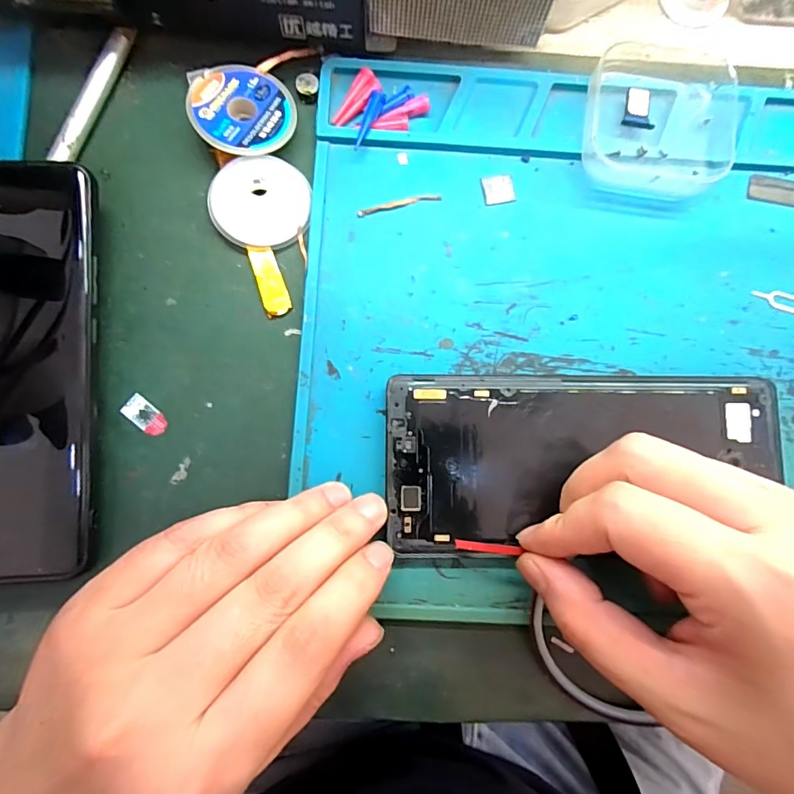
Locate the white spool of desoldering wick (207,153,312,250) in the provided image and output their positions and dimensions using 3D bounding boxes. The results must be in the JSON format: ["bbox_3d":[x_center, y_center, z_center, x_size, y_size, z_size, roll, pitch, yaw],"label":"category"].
[{"bbox_3d":[-0.061,-0.087,0.201,0.043,0.008,0.039,-7,83,-3],"label":"white spool of desoldering wick"}]

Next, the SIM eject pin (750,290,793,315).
[{"bbox_3d":[0.179,-0.044,0.207,0.034,0.004,0.010,19,82,1],"label":"SIM eject pin"}]

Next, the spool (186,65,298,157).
[{"bbox_3d":[-0.068,-0.127,0.202,0.043,0.013,0.042,0,83,-2],"label":"spool"}]

